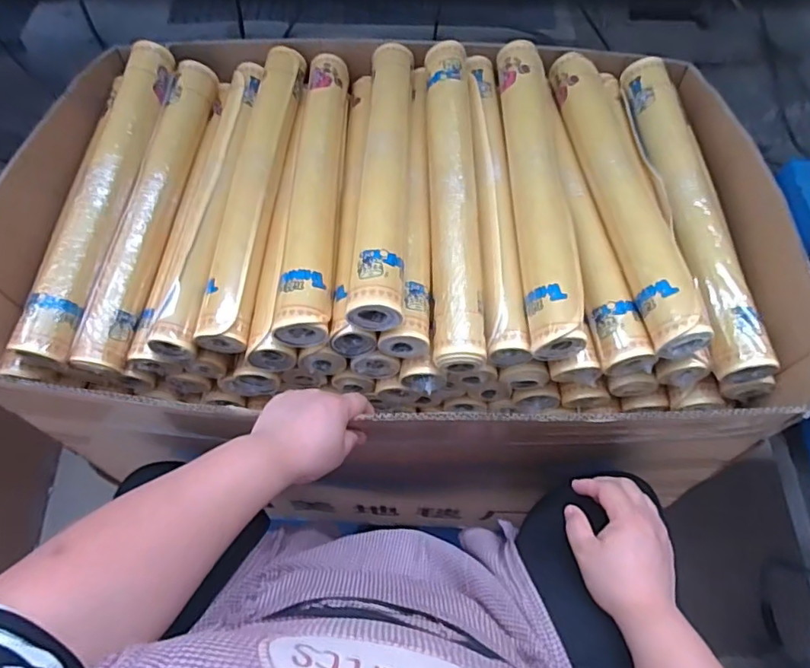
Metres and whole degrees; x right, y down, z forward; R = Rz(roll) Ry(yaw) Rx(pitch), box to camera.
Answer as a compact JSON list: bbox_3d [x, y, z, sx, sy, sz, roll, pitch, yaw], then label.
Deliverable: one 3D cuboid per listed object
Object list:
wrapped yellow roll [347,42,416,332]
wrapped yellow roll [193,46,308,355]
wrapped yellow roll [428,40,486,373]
[{"bbox_3d":[-0.026,-0.236,0.715,0.064,0.063,0.507,1,62,2],"label":"wrapped yellow roll"},{"bbox_3d":[-0.211,-0.215,0.746,0.067,0.064,0.497,4,62,3],"label":"wrapped yellow roll"},{"bbox_3d":[0.065,-0.198,0.714,0.065,0.076,0.500,-1,62,1],"label":"wrapped yellow roll"}]

